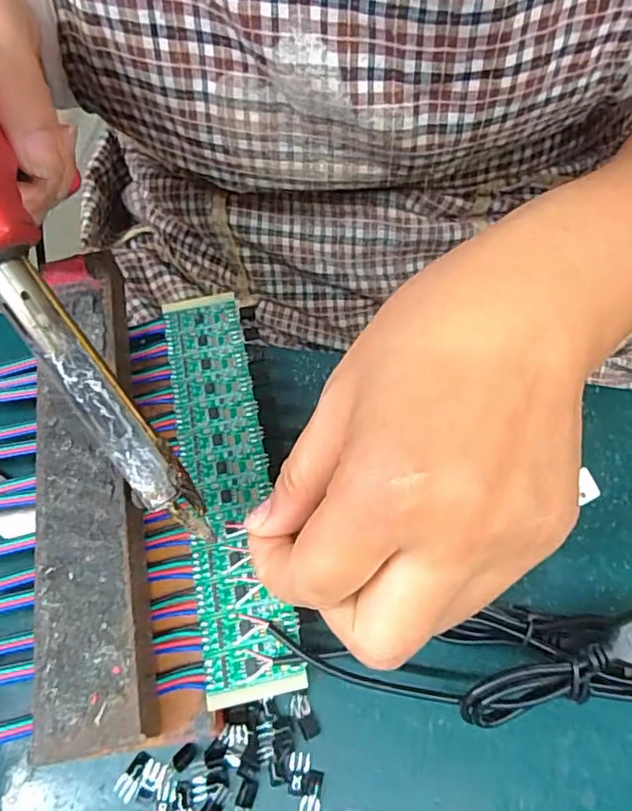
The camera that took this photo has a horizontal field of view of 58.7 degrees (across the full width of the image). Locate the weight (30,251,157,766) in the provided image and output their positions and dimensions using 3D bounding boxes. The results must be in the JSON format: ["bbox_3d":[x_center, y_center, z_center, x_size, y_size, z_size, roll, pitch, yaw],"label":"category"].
[{"bbox_3d":[-0.083,0.022,0.211,0.035,0.022,0.186,-12,63,-3],"label":"weight"}]

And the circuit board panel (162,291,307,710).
[{"bbox_3d":[-0.036,0.023,0.220,0.034,0.004,0.163,-11,63,-3],"label":"circuit board panel"}]

